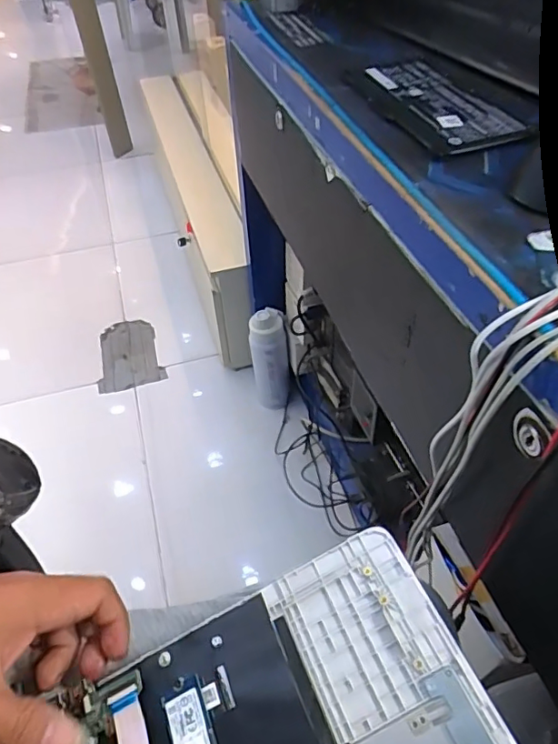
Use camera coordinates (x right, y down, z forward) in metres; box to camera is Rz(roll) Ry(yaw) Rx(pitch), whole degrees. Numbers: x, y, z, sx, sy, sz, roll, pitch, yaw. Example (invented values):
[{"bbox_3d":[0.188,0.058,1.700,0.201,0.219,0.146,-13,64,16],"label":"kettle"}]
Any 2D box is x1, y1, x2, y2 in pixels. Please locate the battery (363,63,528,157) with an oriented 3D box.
[{"bbox_3d":[0.129,-0.234,0.459,0.080,0.009,0.182,-15,48,-12],"label":"battery"}]

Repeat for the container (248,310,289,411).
[{"bbox_3d":[-0.019,-0.008,1.171,0.073,0.274,0.084,-14,48,-11],"label":"container"}]

